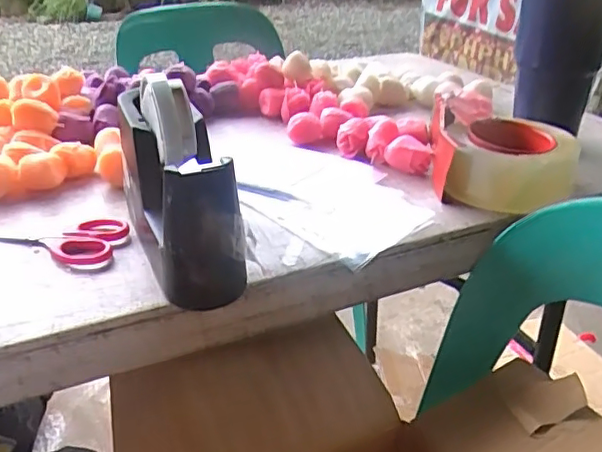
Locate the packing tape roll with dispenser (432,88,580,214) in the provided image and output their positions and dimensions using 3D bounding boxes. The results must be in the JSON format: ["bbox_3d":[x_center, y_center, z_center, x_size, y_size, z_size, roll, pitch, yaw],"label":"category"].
[{"bbox_3d":[0.197,-0.077,0.592,0.129,0.062,0.148,6,31,9],"label":"packing tape roll with dispenser"}]

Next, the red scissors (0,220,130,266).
[{"bbox_3d":[-0.195,0.008,0.474,0.104,0.006,0.058,5,30,7],"label":"red scissors"}]

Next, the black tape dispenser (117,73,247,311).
[{"bbox_3d":[-0.097,-0.038,0.443,0.060,0.121,0.178,-12,32,-20],"label":"black tape dispenser"}]

